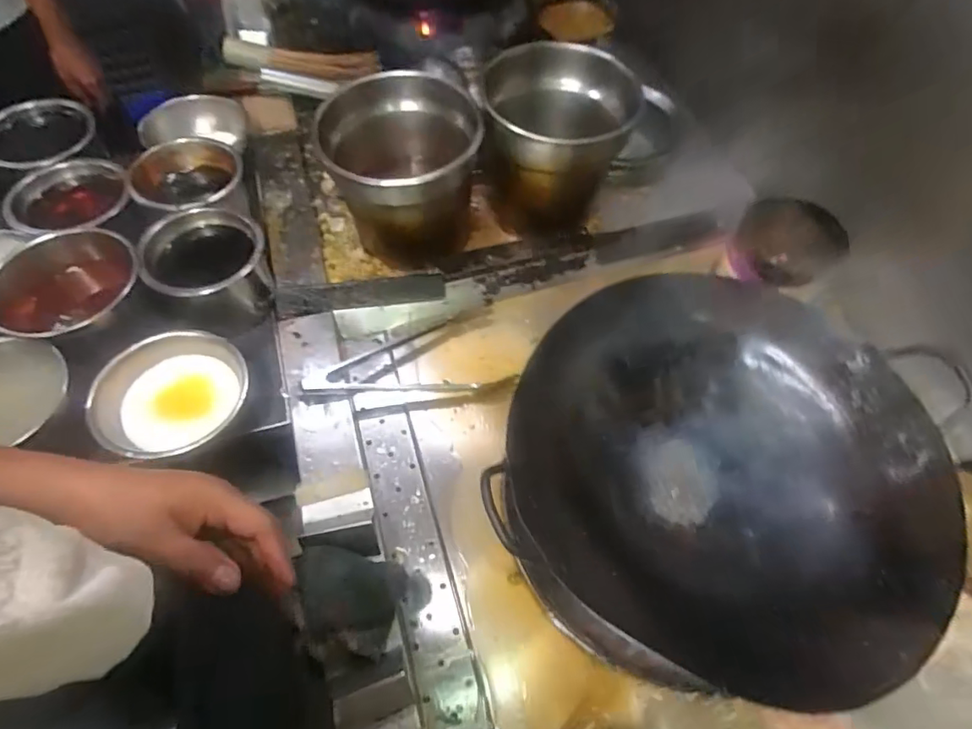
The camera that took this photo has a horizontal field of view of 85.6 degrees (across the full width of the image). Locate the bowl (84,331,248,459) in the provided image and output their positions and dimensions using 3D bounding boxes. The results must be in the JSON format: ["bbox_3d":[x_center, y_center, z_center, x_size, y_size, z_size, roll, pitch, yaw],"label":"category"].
[{"bbox_3d":[-0.395,0.037,0.664,0.140,0.060,0.177,37,65,18],"label":"bowl"}]

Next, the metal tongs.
[{"bbox_3d":[-0.107,-0.019,0.748,0.287,0.047,0.143,-6,60,-6],"label":"metal tongs"}]

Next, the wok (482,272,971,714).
[{"bbox_3d":[0.238,0.117,0.562,0.412,0.124,0.387,24,61,12],"label":"wok"}]

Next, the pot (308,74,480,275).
[{"bbox_3d":[-0.120,-0.284,0.800,0.214,0.194,0.237,-6,60,-6],"label":"pot"}]

